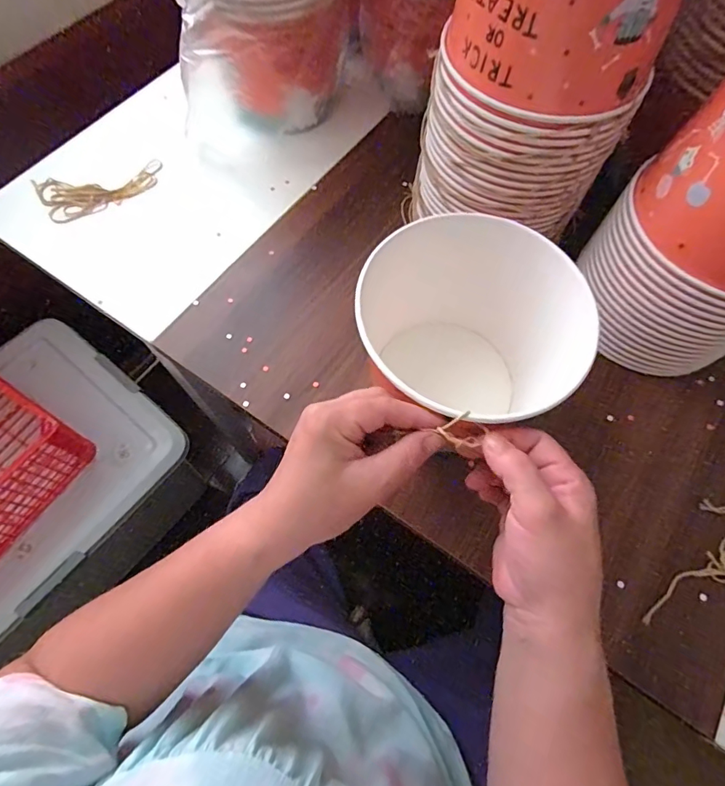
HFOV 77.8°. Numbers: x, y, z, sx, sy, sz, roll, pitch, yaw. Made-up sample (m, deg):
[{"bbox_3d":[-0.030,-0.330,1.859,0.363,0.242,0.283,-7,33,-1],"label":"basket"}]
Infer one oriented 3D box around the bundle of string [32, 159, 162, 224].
[{"bbox_3d":[-0.299,-0.232,0.513,0.135,0.013,0.065,-17,67,-9],"label":"bundle of string"}]

